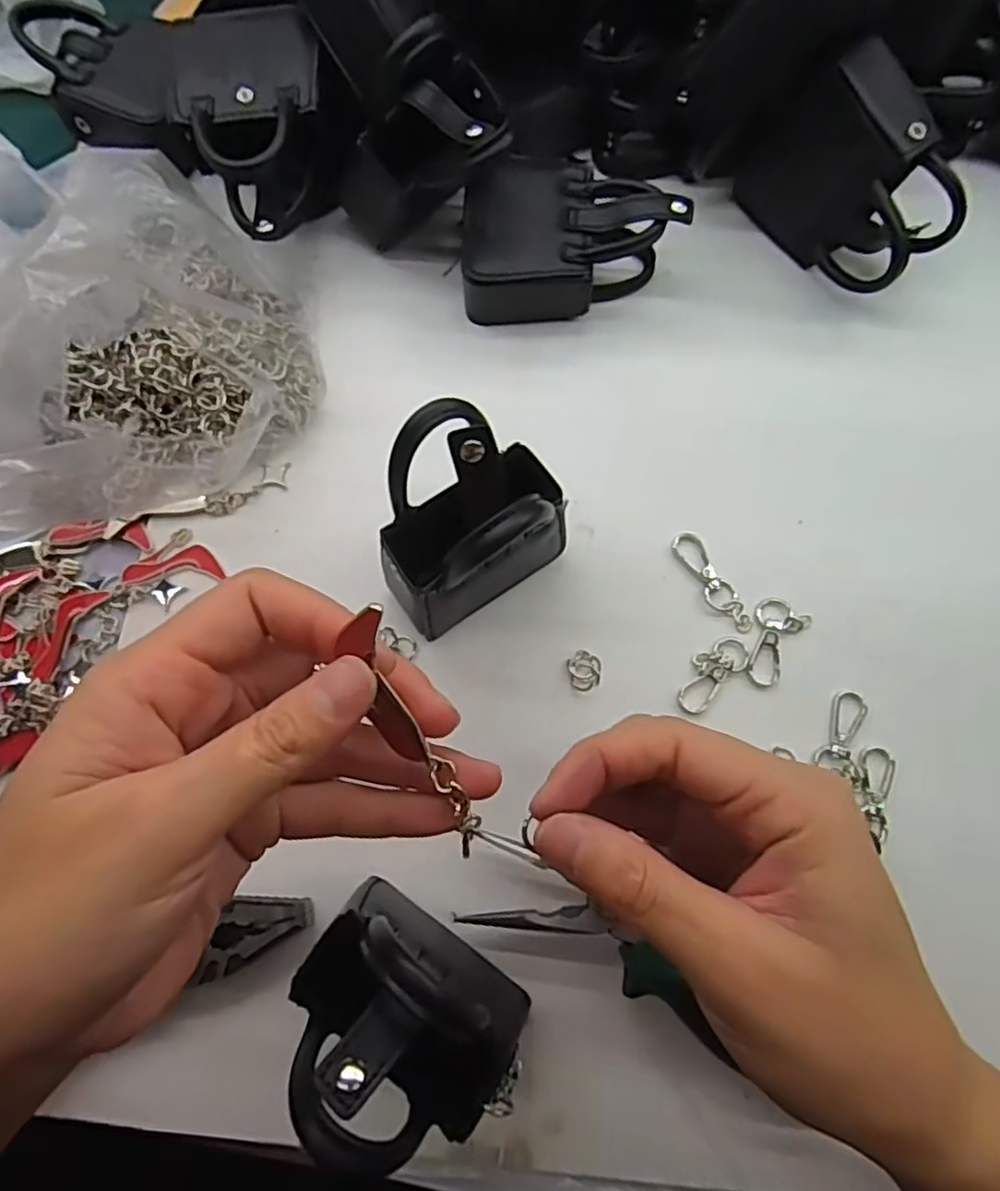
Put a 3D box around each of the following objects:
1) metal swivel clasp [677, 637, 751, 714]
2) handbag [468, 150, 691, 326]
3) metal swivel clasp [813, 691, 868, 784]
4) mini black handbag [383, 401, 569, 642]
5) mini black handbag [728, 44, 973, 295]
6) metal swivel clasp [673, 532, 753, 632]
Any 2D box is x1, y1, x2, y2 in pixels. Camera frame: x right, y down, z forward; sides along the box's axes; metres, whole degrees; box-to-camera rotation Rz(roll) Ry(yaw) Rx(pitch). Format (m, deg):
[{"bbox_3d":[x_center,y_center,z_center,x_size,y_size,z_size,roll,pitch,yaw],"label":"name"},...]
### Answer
[{"bbox_3d":[0.091,0.033,0.288,0.040,0.004,0.018,-43,77,-10],"label":"metal swivel clasp"},{"bbox_3d":[0.034,-0.178,0.334,0.108,0.043,0.070,-4,74,0],"label":"handbag"},{"bbox_3d":[0.147,0.058,0.282,0.018,0.005,0.035,23,76,8],"label":"metal swivel clasp"},{"bbox_3d":[-0.013,-0.029,0.261,0.070,0.099,0.052,-38,76,-9],"label":"mini black handbag"},{"bbox_3d":[0.170,-0.202,0.322,0.049,0.070,0.100,-41,77,-10],"label":"mini black handbag"},{"bbox_3d":[0.096,-0.006,0.300,0.013,0.004,0.052,-28,75,-7],"label":"metal swivel clasp"}]

